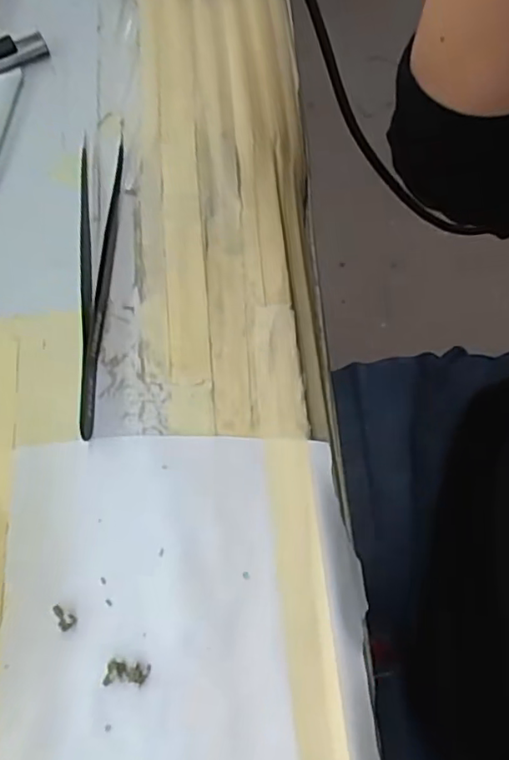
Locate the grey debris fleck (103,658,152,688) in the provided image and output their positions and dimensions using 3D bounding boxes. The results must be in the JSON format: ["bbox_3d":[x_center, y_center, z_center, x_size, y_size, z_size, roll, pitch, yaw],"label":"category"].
[{"bbox_3d":[-0.038,0.087,0.176,0.013,0.004,0.007,5,70,5],"label":"grey debris fleck"}]

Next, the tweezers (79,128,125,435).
[{"bbox_3d":[-0.061,-0.041,0.224,0.015,0.005,0.128,-2,69,2],"label":"tweezers"}]

